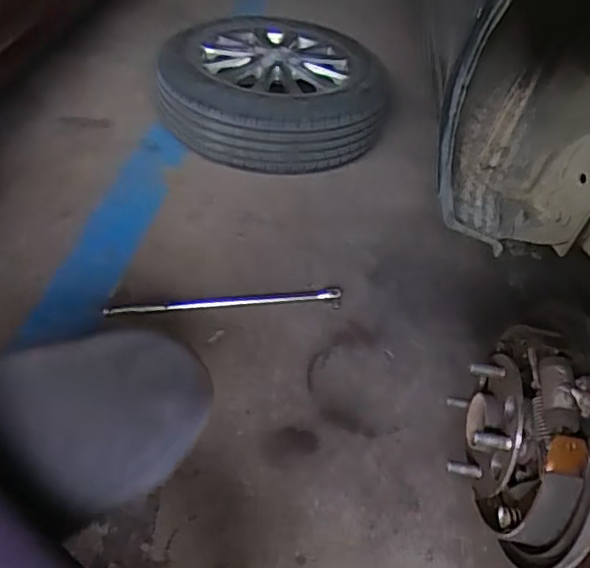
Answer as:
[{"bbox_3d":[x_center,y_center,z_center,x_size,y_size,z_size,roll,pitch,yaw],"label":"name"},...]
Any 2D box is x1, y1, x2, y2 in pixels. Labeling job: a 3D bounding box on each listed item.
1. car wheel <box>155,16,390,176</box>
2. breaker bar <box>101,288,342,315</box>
[{"bbox_3d":[-0.060,-0.511,1.501,0.541,0.203,0.557,4,43,-4],"label":"car wheel"},{"bbox_3d":[-0.128,0.031,1.061,0.428,0.029,0.041,-2,44,-10],"label":"breaker bar"}]

